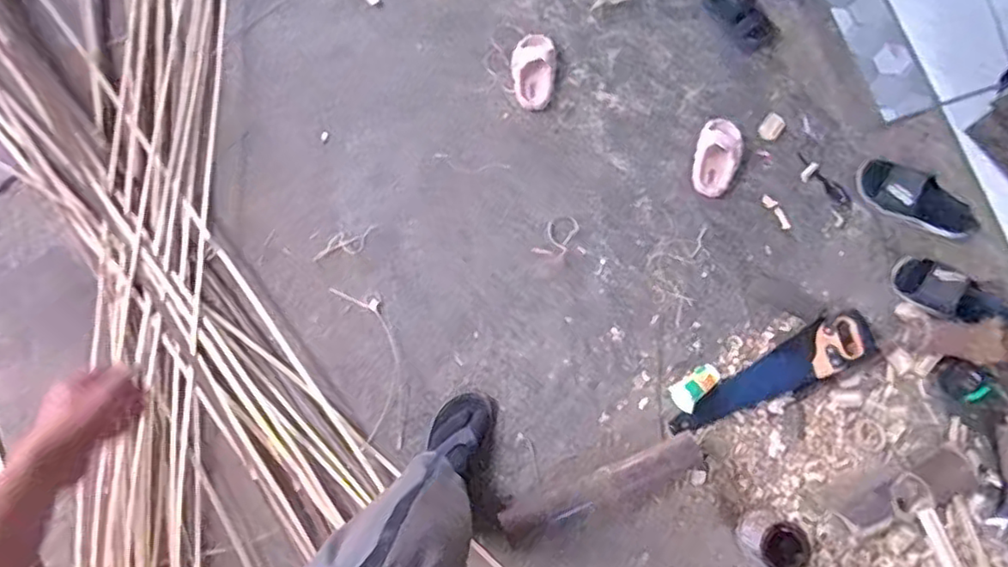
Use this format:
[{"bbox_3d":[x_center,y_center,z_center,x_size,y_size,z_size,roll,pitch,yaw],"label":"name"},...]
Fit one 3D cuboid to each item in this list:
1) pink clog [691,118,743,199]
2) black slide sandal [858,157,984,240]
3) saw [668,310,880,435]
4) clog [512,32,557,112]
[{"bbox_3d":[0.493,-0.293,1.522,0.101,0.052,0.187,14,80,2],"label":"pink clog"},{"bbox_3d":[0.923,-0.189,1.476,0.260,0.060,0.110,29,81,5],"label":"black slide sandal"},{"bbox_3d":[0.574,0.202,1.421,0.478,0.046,0.116,-26,81,-5],"label":"saw"},{"bbox_3d":[0.070,-0.504,1.561,0.105,0.050,0.186,3,79,0],"label":"clog"}]

